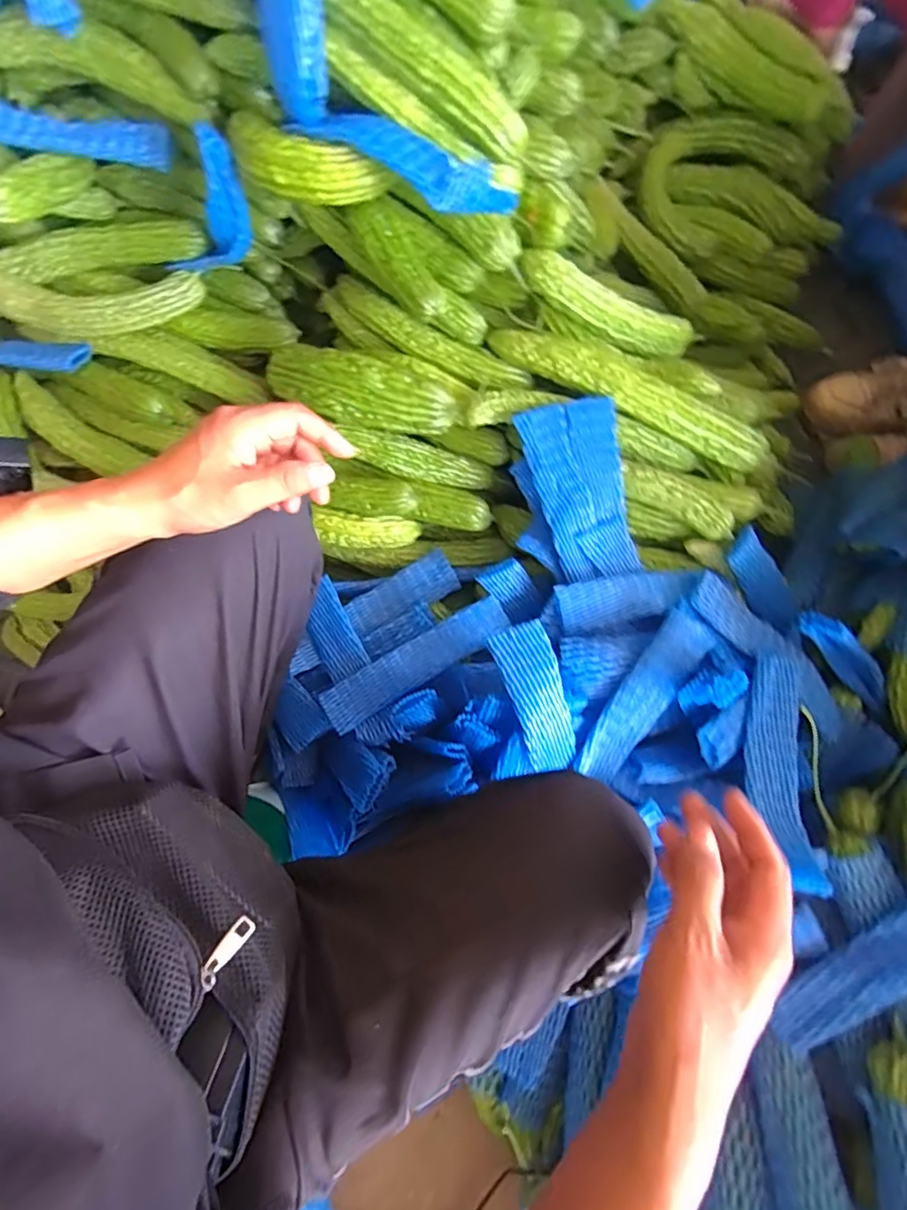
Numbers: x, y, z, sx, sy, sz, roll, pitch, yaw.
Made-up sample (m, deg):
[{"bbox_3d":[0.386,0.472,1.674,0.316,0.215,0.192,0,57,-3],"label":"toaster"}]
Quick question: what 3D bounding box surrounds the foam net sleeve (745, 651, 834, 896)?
[{"bbox_3d":[0.337,0.162,0.562,0.065,0.034,0.228,8,77,3],"label":"foam net sleeve"}]

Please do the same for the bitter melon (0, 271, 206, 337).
[{"bbox_3d":[-0.439,-0.371,0.677,0.251,0.044,0.071,-9,76,-15],"label":"bitter melon"}]

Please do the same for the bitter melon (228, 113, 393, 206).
[{"bbox_3d":[-0.150,-0.443,0.545,0.169,0.043,0.084,24,78,6],"label":"bitter melon"}]

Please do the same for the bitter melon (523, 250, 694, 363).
[{"bbox_3d":[0.185,-0.348,0.657,0.241,0.042,0.053,12,75,-25],"label":"bitter melon"}]

